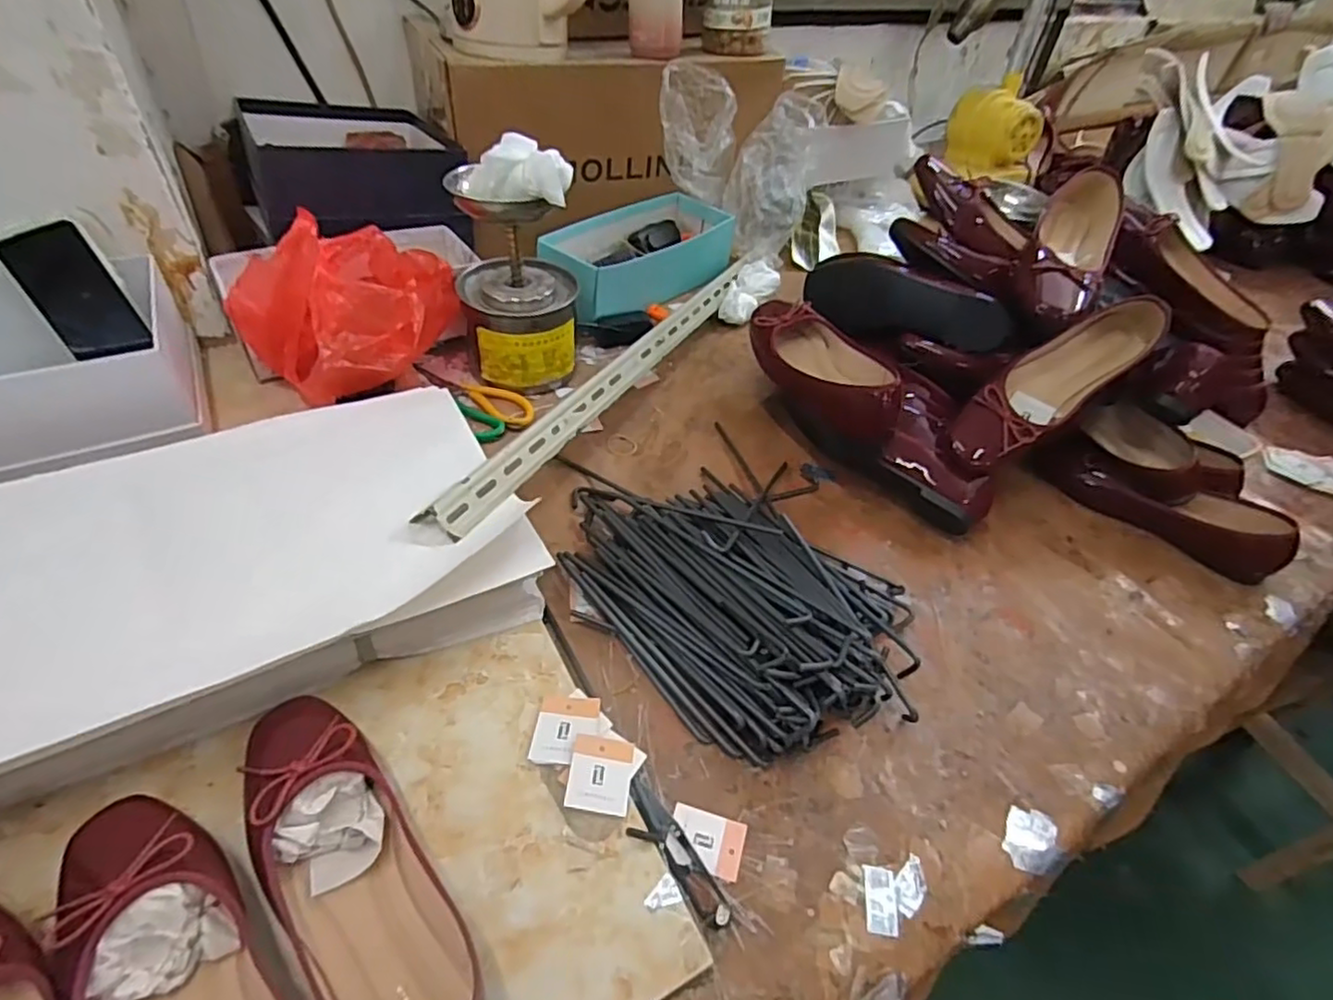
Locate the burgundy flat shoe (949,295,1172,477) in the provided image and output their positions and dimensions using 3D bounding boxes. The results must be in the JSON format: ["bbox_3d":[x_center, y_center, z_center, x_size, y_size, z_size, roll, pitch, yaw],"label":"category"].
[{"bbox_3d":[0.407,-0.124,0.701,0.251,0.075,0.071,-36,55,-5],"label":"burgundy flat shoe"}]

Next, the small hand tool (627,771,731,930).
[{"bbox_3d":[0.003,0.235,0.446,0.032,0.011,0.107,-26,54,-28],"label":"small hand tool"}]

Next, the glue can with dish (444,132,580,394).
[{"bbox_3d":[-0.168,-0.264,0.746,0.125,0.257,0.130,-6,47,-13],"label":"glue can with dish"}]

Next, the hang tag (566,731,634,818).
[{"bbox_3d":[-0.047,0.195,0.474,0.044,0.004,0.051,12,51,-6],"label":"hang tag"}]

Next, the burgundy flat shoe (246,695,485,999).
[{"bbox_3d":[-0.186,0.222,0.393,0.082,0.057,0.257,-31,56,-31],"label":"burgundy flat shoe"}]

